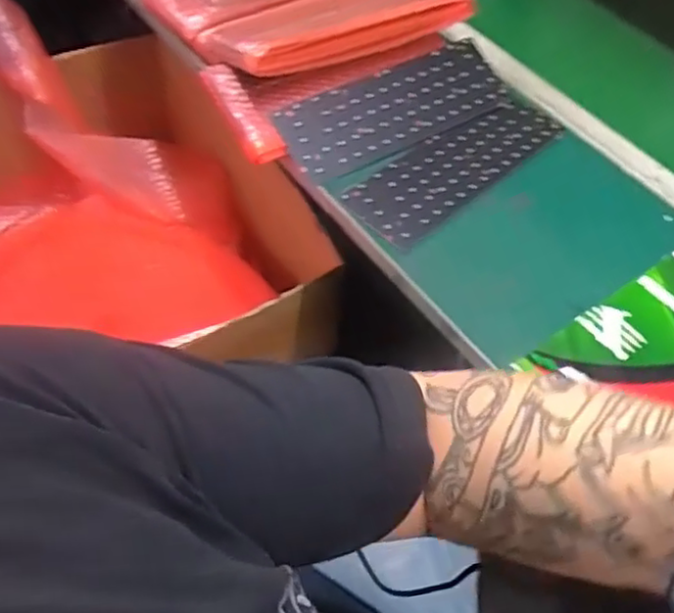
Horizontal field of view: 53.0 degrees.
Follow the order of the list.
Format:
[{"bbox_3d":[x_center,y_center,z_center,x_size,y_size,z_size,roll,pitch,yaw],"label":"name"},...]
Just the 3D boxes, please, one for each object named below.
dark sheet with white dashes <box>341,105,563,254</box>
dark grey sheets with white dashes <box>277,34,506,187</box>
[{"bbox_3d":[0.132,-0.149,0.722,0.266,0.010,0.096,-34,62,-24],"label":"dark sheet with white dashes"},{"bbox_3d":[0.068,-0.221,0.751,0.271,0.009,0.096,-27,81,-20],"label":"dark grey sheets with white dashes"}]

